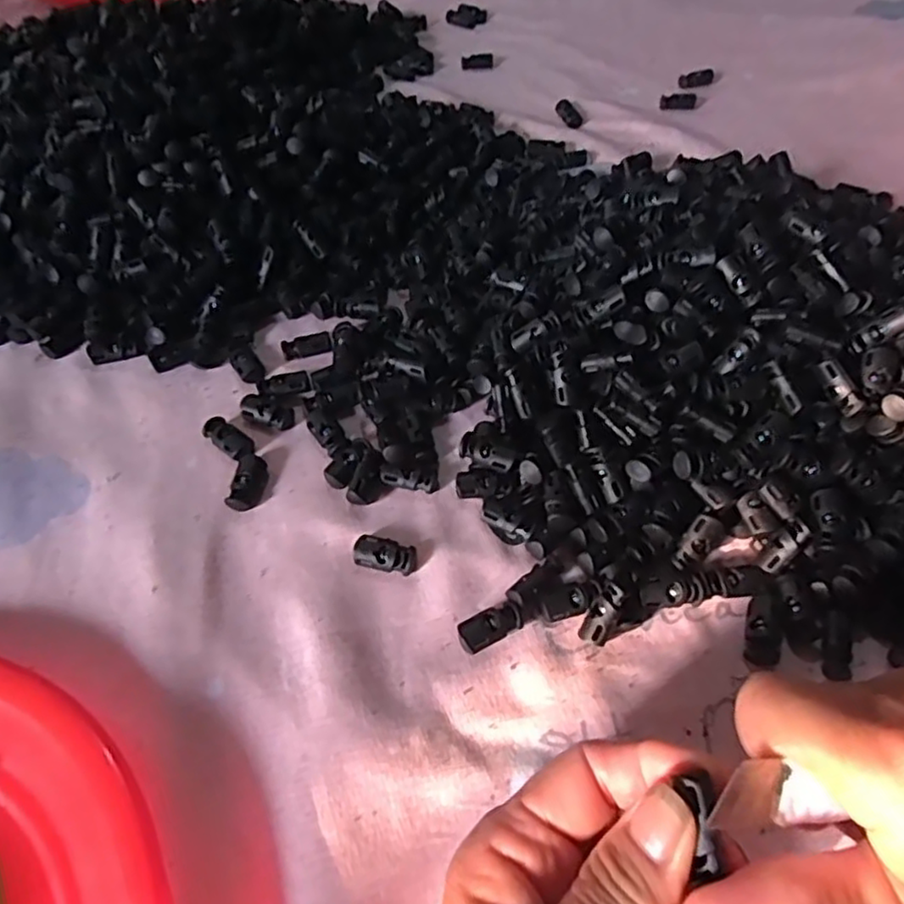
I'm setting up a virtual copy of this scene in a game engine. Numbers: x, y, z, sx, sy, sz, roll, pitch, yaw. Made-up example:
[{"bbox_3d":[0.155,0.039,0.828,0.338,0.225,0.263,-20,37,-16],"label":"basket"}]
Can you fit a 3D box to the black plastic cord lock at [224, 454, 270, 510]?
[{"bbox_3d":[-0.099,0.015,0.317,0.014,0.008,0.028,8,56,6],"label":"black plastic cord lock"}]

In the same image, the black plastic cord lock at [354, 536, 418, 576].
[{"bbox_3d":[-0.030,0.047,0.294,0.027,0.008,0.014,12,56,8],"label":"black plastic cord lock"}]

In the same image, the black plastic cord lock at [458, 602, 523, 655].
[{"bbox_3d":[0.016,0.074,0.275,0.027,0.008,0.013,-23,58,-15],"label":"black plastic cord lock"}]

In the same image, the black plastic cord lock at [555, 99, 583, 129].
[{"bbox_3d":[0.092,-0.267,0.513,0.016,0.005,0.035,-17,57,-11],"label":"black plastic cord lock"}]

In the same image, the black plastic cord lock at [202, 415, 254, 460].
[{"bbox_3d":[-0.113,-0.007,0.332,0.030,0.008,0.015,33,62,21],"label":"black plastic cord lock"}]

